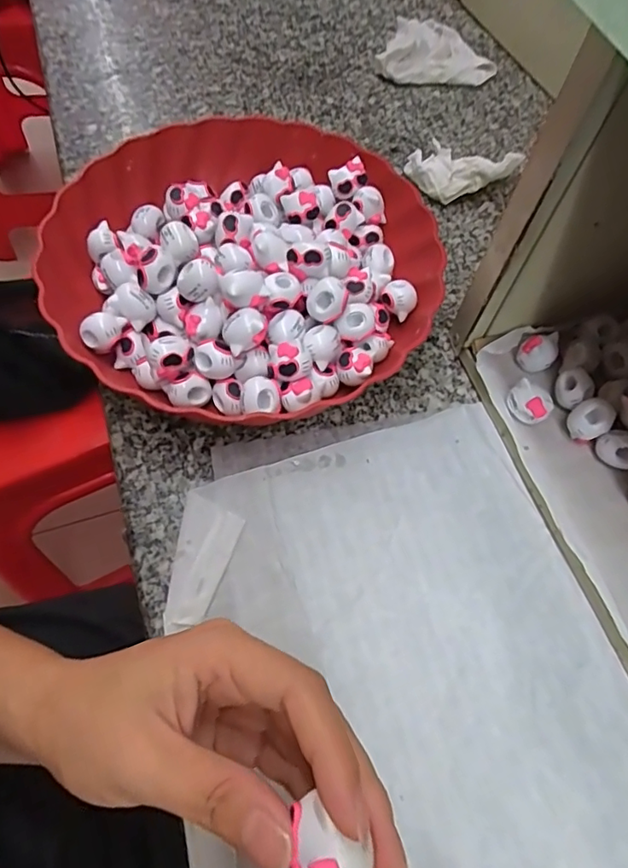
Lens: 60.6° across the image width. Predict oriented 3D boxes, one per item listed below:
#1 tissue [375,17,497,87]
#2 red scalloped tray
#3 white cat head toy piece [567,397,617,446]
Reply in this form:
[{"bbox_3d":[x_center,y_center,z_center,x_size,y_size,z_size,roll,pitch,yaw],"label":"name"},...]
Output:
[{"bbox_3d":[0.126,-0.379,0.528,0.106,0.018,0.122,16,62,5],"label":"tissue"},{"bbox_3d":[-0.041,-0.115,0.355,0.243,0.060,0.242,19,62,7],"label":"red scalloped tray"},{"bbox_3d":[0.158,-0.006,0.310,0.019,0.027,0.021,-34,69,-19],"label":"white cat head toy piece"}]

